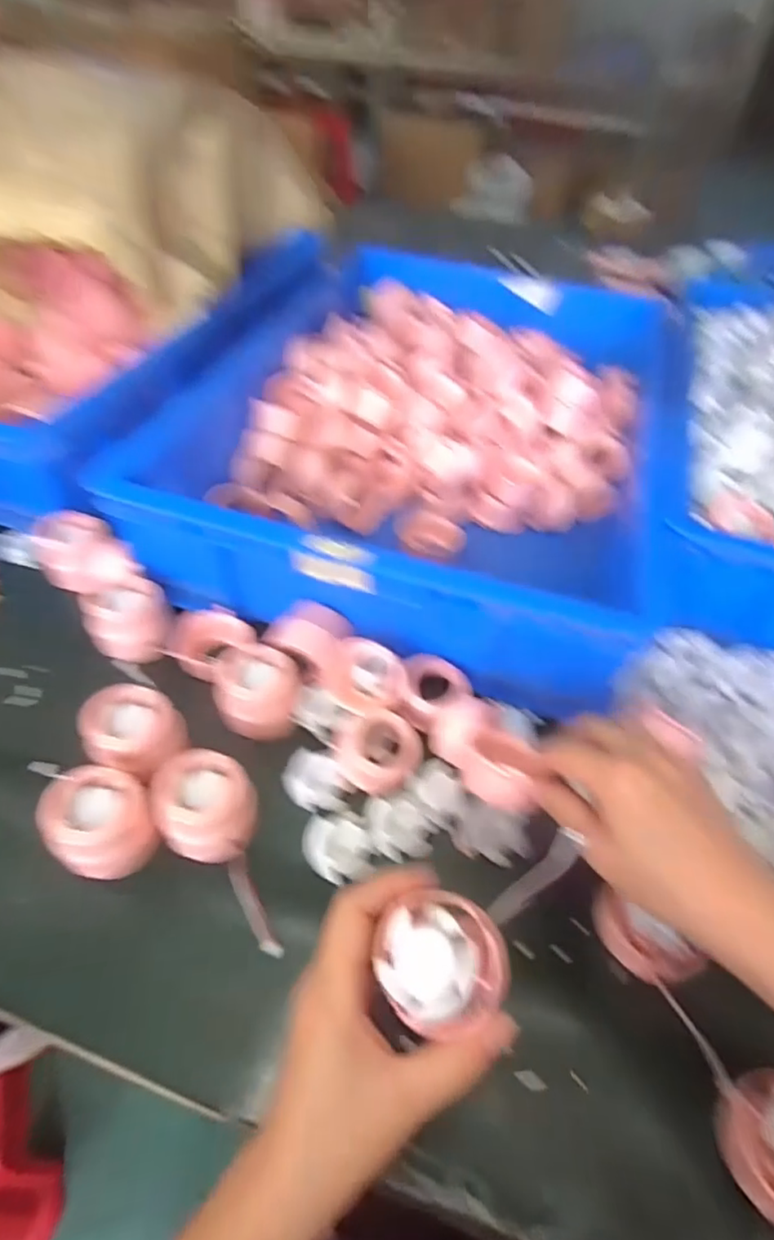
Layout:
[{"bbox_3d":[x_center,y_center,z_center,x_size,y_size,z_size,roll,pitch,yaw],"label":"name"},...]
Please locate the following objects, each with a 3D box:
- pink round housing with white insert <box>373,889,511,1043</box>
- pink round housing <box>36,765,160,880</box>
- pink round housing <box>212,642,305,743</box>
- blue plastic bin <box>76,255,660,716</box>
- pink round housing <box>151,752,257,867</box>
[{"bbox_3d":[0.023,0.145,0.256,0.055,0.025,0.050,2,49,-2],"label":"pink round housing with white insert"},{"bbox_3d":[-0.176,0.123,0.363,0.063,0.044,0.054,36,56,24],"label":"pink round housing"},{"bbox_3d":[-0.098,0.052,0.448,0.060,0.055,0.056,2,49,-2],"label":"pink round housing"},{"bbox_3d":[0.054,-0.181,0.624,0.446,0.152,0.551,19,50,12],"label":"blue plastic bin"},{"bbox_3d":[-0.115,0.116,0.373,0.059,0.042,0.054,2,49,-2],"label":"pink round housing"}]

